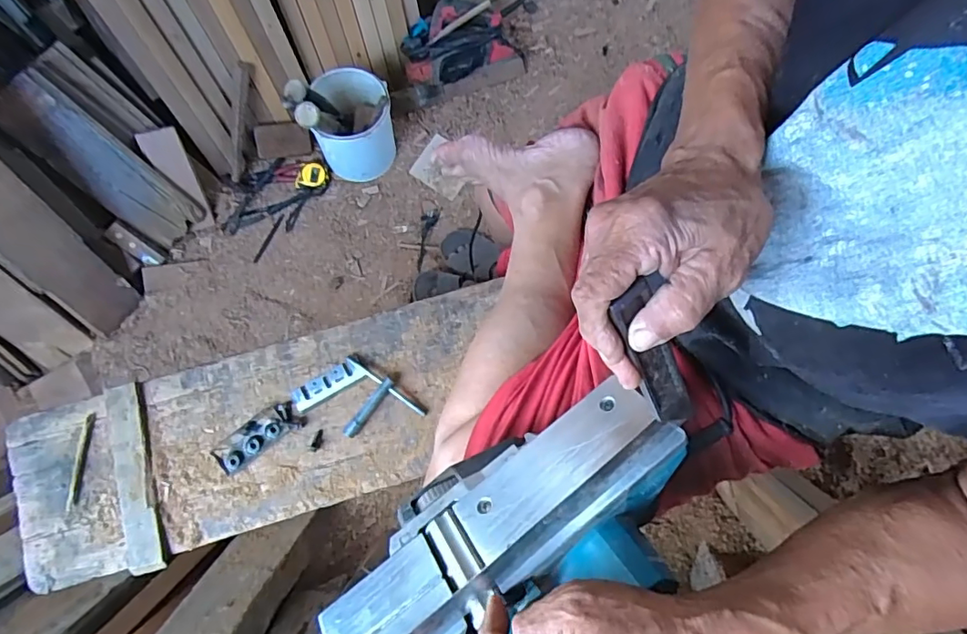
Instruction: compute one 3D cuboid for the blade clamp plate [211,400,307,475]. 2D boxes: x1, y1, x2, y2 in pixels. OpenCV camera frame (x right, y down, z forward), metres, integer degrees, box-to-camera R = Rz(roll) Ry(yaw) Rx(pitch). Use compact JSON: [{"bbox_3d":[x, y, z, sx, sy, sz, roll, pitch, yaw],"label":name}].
[{"bbox_3d":[-0.245,0.129,0.583,0.096,0.010,0.034,-32,78,-8],"label":"blade clamp plate"}]

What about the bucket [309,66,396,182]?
[{"bbox_3d":[-0.290,-0.434,1.239,0.162,0.213,0.157,0,75,0],"label":"bucket"}]

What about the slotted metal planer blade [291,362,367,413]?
[{"bbox_3d":[-0.173,0.074,0.596,0.080,0.007,0.027,-28,77,-8],"label":"slotted metal planer blade"}]

